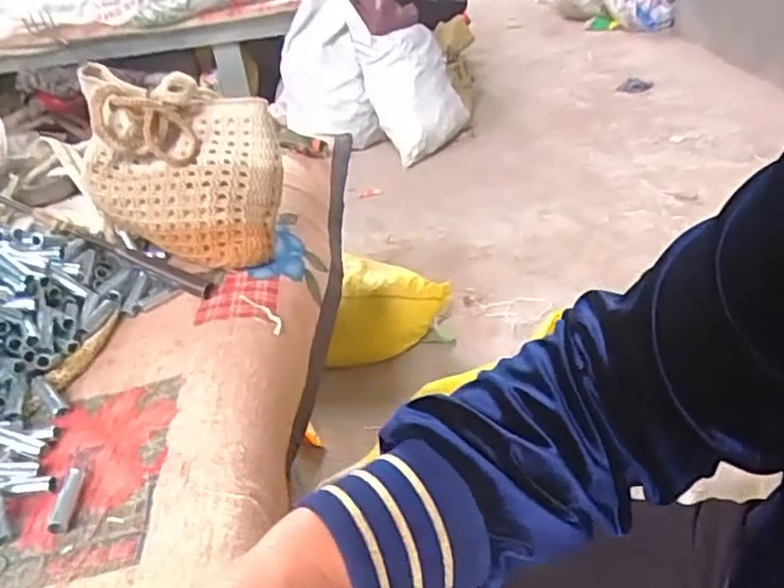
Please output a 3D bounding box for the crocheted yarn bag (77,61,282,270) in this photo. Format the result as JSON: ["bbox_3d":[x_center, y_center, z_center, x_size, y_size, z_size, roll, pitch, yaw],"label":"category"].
[{"bbox_3d":[-0.205,-0.119,0.647,0.180,0.172,0.096,4,34,17],"label":"crocheted yarn bag"}]

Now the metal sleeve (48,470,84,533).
[{"bbox_3d":[-0.204,0.130,0.412,0.012,0.010,0.048,-9,32,-3],"label":"metal sleeve"}]

